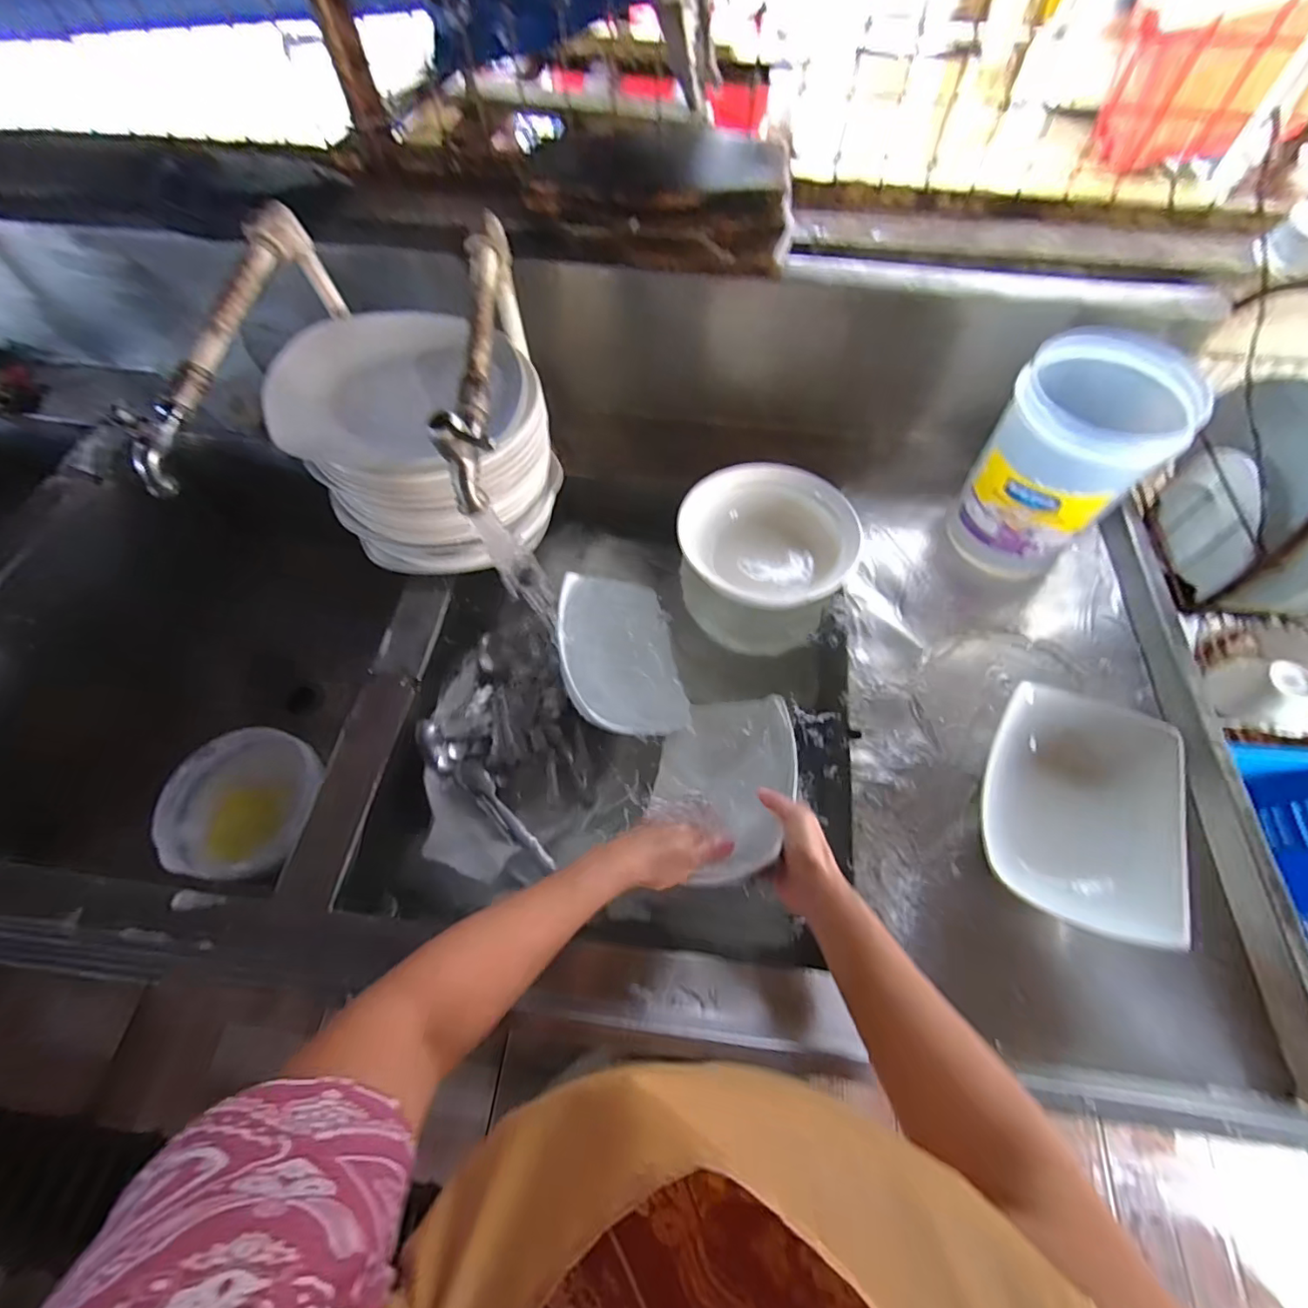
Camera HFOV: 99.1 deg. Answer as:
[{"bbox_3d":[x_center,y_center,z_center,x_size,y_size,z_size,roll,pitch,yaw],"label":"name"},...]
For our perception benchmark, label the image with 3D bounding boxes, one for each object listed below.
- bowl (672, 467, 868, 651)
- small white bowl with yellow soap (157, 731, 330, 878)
[{"bbox_3d":[0.146,-0.123,0.728,0.218,0.108,0.216,2,62,2],"label":"bowl"},{"bbox_3d":[-0.462,0.172,0.638,0.162,0.073,0.162,0,62,0],"label":"small white bowl with yellow soap"}]

